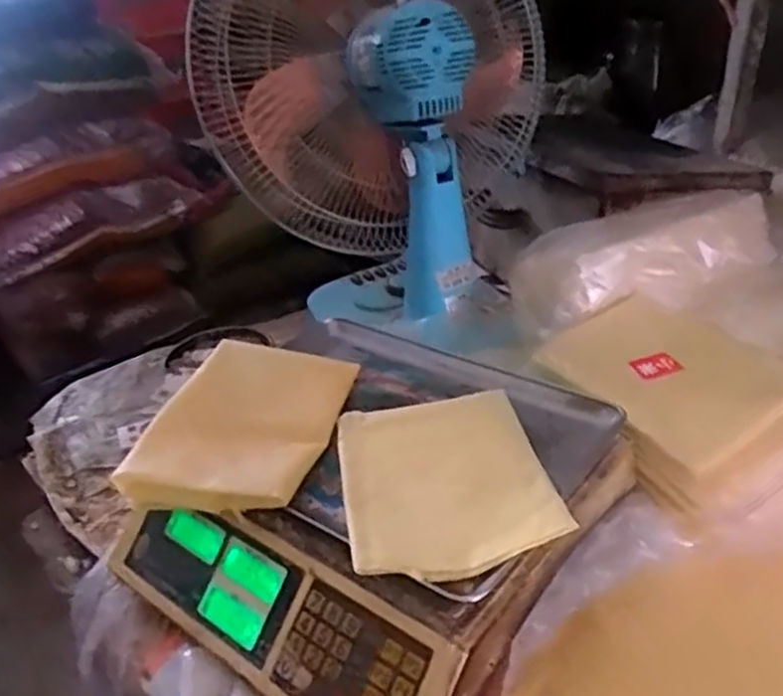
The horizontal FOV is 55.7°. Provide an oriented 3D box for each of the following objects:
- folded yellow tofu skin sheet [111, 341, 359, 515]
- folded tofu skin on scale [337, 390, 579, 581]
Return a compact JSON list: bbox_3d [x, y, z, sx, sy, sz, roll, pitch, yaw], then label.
[{"bbox_3d":[-0.123,0.059,0.625,0.142,0.028,0.190,4,34,12],"label":"folded yellow tofu skin sheet"},{"bbox_3d":[0.038,0.092,0.557,0.146,0.029,0.191,-8,33,-5],"label":"folded tofu skin on scale"}]

